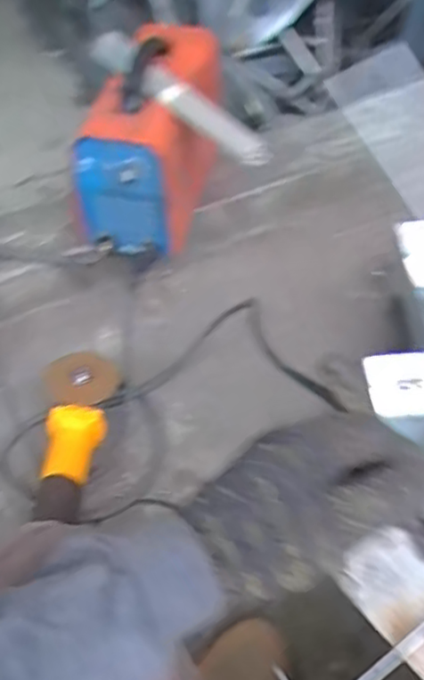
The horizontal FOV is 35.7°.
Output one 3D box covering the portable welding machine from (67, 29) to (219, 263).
[{"bbox_3d":[-0.092,-0.310,1.018,0.152,0.224,0.304,11,52,13],"label":"portable welding machine"}]

